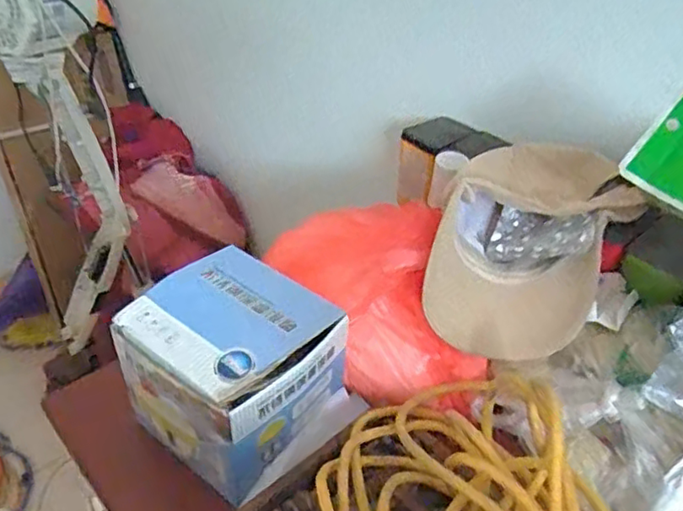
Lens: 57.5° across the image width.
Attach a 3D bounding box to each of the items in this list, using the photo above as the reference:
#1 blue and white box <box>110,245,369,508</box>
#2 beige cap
[{"bbox_3d":[-0.093,0.095,0.548,0.155,0.126,0.145,26,44,28],"label":"blue and white box"},{"bbox_3d":[0.188,-0.010,0.608,0.171,0.110,0.227,13,39,15],"label":"beige cap"}]

